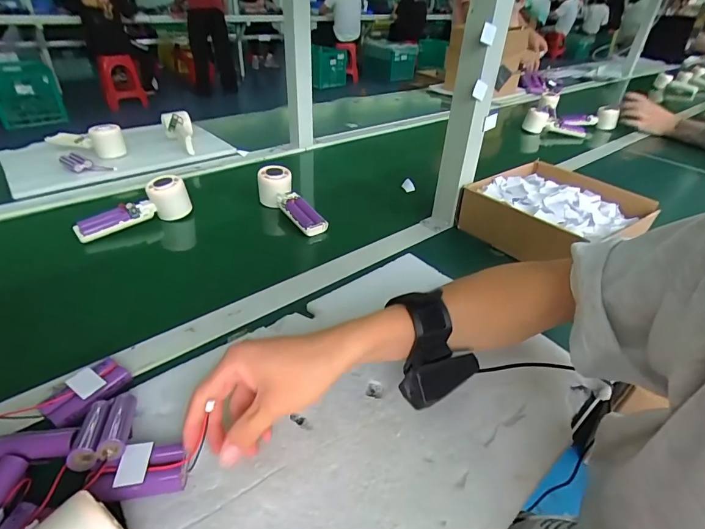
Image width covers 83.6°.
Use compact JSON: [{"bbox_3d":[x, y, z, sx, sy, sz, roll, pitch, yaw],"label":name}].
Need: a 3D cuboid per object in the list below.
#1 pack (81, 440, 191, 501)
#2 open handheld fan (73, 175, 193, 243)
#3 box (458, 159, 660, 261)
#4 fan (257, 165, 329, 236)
[{"bbox_3d":[-0.154,0.152,0.289,0.064,0.025,0.035,-3,36,-8],"label":"pack"},{"bbox_3d":[-0.334,-0.089,0.603,0.046,0.051,0.161,30,43,32],"label":"open handheld fan"},{"bbox_3d":[0.314,-0.080,0.620,0.235,0.076,0.199,-19,41,-28],"label":"box"},{"bbox_3d":[-0.102,-0.102,0.663,0.051,0.059,0.165,-25,57,-34],"label":"fan"}]

